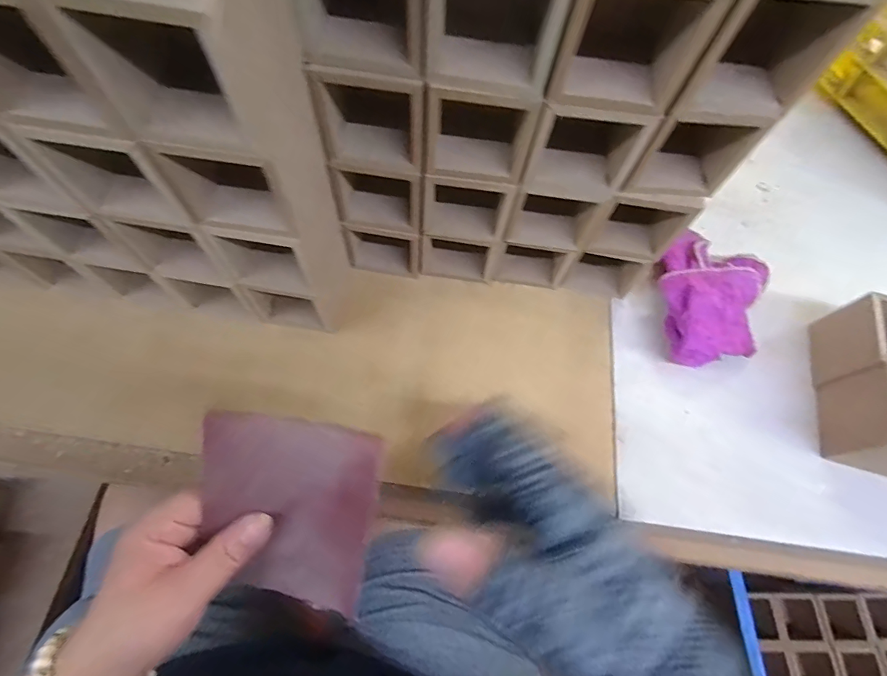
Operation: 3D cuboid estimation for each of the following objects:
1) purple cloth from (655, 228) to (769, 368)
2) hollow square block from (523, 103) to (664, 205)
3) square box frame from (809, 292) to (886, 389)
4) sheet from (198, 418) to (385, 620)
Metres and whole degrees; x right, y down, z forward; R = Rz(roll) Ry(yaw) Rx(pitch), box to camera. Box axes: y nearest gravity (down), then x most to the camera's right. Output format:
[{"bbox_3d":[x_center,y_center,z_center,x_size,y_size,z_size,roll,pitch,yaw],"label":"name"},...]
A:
[{"bbox_3d":[0.231,-0.035,0.367,0.096,0.047,0.137,31,68,10],"label":"purple cloth"},{"bbox_3d":[0.085,-0.119,0.265,0.062,0.068,0.033,7,68,1],"label":"hollow square block"},{"bbox_3d":[0.349,0.010,0.345,0.065,0.063,0.066,14,66,3],"label":"square box frame"},{"bbox_3d":[-0.082,0.095,0.232,0.086,0.011,0.109,11,104,-2],"label":"sheet"}]

